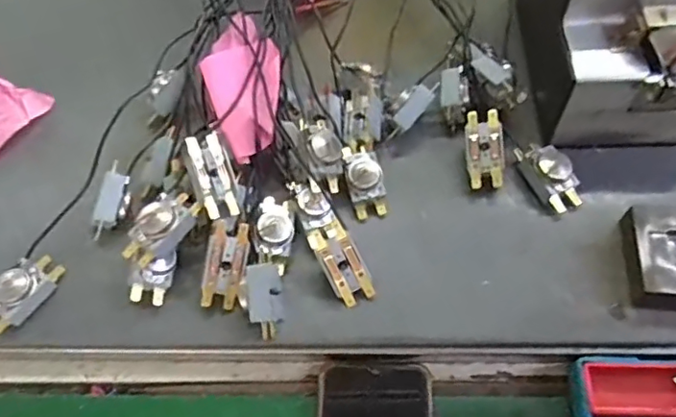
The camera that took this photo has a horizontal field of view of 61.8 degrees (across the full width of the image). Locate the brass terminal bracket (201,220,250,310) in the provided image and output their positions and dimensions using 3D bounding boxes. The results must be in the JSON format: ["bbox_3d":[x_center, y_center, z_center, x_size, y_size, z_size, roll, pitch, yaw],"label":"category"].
[{"bbox_3d":[-0.079,0.039,0.396,0.027,0.010,0.059,10,87,9],"label":"brass terminal bracket"}]

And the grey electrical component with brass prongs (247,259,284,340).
[{"bbox_3d":[-0.048,0.061,0.379,0.021,0.022,0.050,-6,95,1],"label":"grey electrical component with brass prongs"}]

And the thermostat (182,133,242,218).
[{"bbox_3d":[-0.089,-0.024,0.404,0.025,0.013,0.061,-17,80,-5],"label":"thermostat"}]

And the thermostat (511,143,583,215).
[{"bbox_3d":[0.159,-0.027,0.424,0.028,0.020,0.057,-24,64,-8],"label":"thermostat"}]

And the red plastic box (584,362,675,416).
[{"bbox_3d":[0.203,0.121,0.377,0.081,0.033,0.030,1,63,5],"label":"red plastic box"}]

